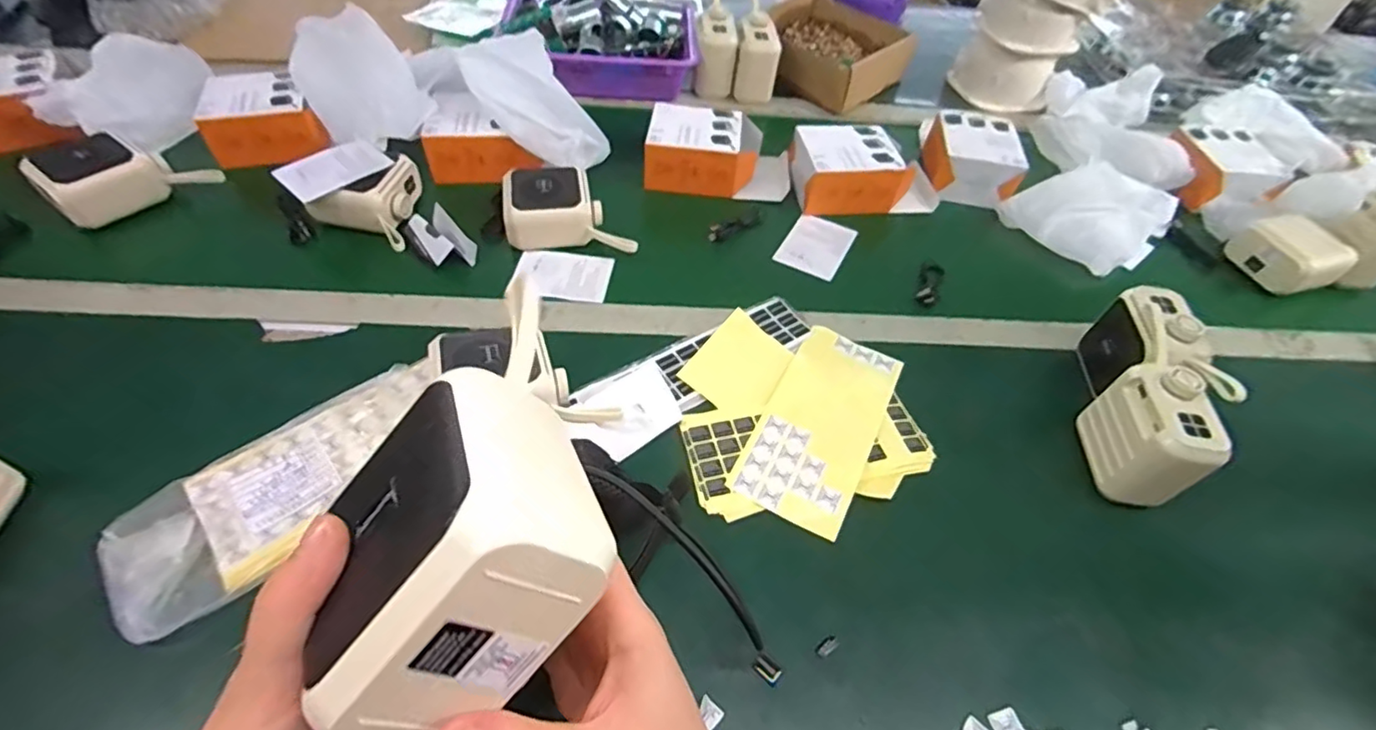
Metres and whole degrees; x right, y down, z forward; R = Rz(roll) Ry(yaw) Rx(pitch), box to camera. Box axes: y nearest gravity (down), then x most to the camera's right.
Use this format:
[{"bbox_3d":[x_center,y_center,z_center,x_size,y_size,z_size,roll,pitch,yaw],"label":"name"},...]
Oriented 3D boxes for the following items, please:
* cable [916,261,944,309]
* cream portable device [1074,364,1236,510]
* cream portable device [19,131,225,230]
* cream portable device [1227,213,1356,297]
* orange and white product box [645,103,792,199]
[{"bbox_3d":[0.268,-0.092,0.653,0.025,0.014,0.076,27,51,9],"label":"cable"},{"bbox_3d":[0.373,0.058,0.487,0.056,0.097,0.086,11,53,4],"label":"cream portable device"},{"bbox_3d":[-0.604,-0.202,0.643,0.151,0.065,0.076,-31,64,-31],"label":"cream portable device"},{"bbox_3d":[0.702,-0.127,0.699,0.069,0.066,0.097,-9,54,-19],"label":"cream portable device"},{"bbox_3d":[0.038,-0.261,0.739,0.178,0.074,0.096,6,53,0],"label":"orange and white product box"}]

